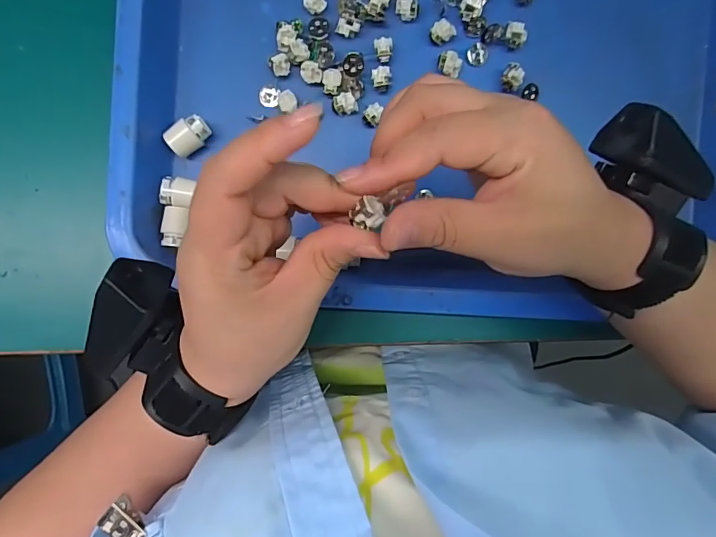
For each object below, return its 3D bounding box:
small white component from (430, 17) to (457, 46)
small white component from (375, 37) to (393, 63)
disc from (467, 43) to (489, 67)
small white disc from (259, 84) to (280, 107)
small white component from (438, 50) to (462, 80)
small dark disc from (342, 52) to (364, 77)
[{"bbox_3d":[0.058,-0.164,0.310,0.016,0.007,0.014,-37,92,-5],"label":"small white component"},{"bbox_3d":[0.017,-0.150,0.308,0.012,0.010,0.016,-2,89,-5],"label":"small white component"},{"bbox_3d":[0.085,-0.151,0.316,0.015,0.006,0.016,0,89,-5],"label":"disc"},{"bbox_3d":[-0.063,-0.122,0.315,0.015,0.004,0.015,0,89,-5],"label":"small white disc"},{"bbox_3d":[0.064,-0.142,0.309,0.016,0.007,0.015,10,88,-5],"label":"small white component"},{"bbox_3d":[-0.003,-0.139,0.305,0.015,0.005,0.015,0,89,-5],"label":"small dark disc"}]

